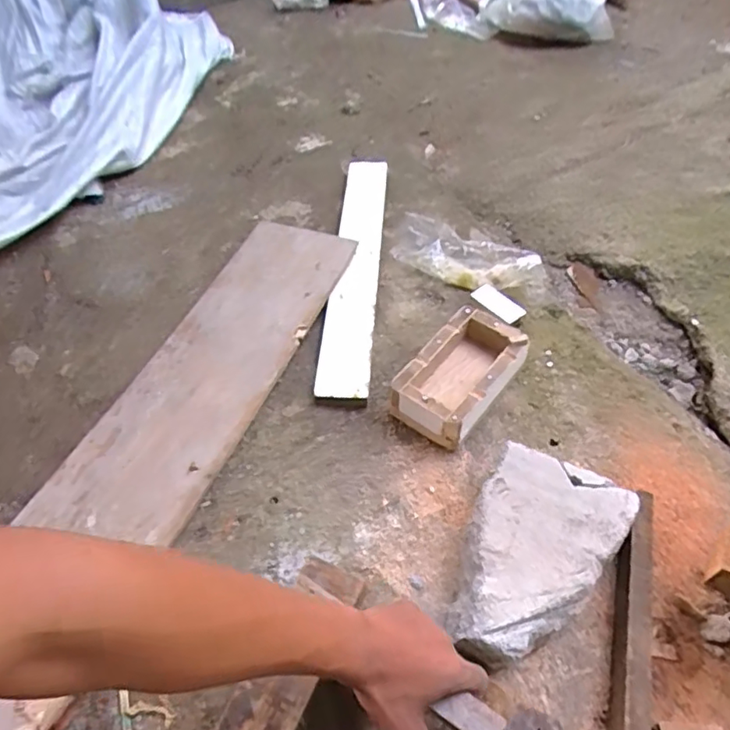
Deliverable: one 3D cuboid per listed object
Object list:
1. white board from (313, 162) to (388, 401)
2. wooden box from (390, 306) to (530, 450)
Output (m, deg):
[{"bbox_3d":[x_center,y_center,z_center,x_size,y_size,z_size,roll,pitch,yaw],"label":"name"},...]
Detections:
[{"bbox_3d":[-0.012,-0.162,0.891,0.066,0.032,0.528,3,51,3],"label":"white board"},{"bbox_3d":[0.117,0.016,0.724,0.102,0.062,0.178,33,58,24],"label":"wooden box"}]

